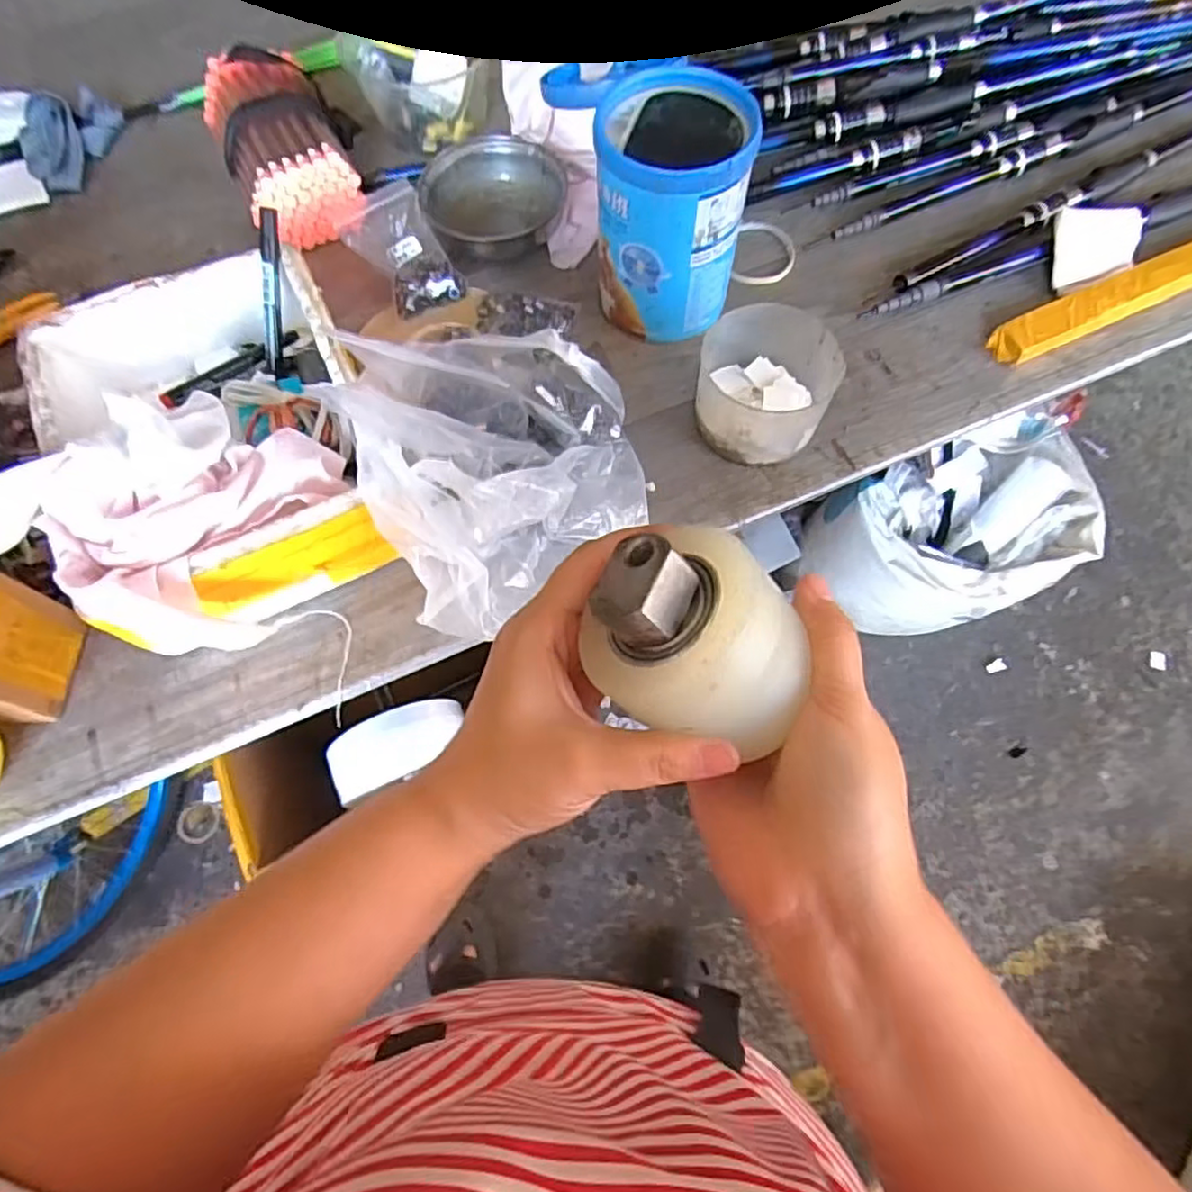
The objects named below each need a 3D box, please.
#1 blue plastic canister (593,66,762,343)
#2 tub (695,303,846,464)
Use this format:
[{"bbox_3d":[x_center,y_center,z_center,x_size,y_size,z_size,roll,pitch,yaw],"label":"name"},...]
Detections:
[{"bbox_3d":[0.065,-0.339,0.608,0.126,0.162,0.135,-1,68,1],"label":"blue plastic canister"},{"bbox_3d":[0.145,-0.181,0.598,0.112,0.076,0.111,0,68,1],"label":"tub"}]

